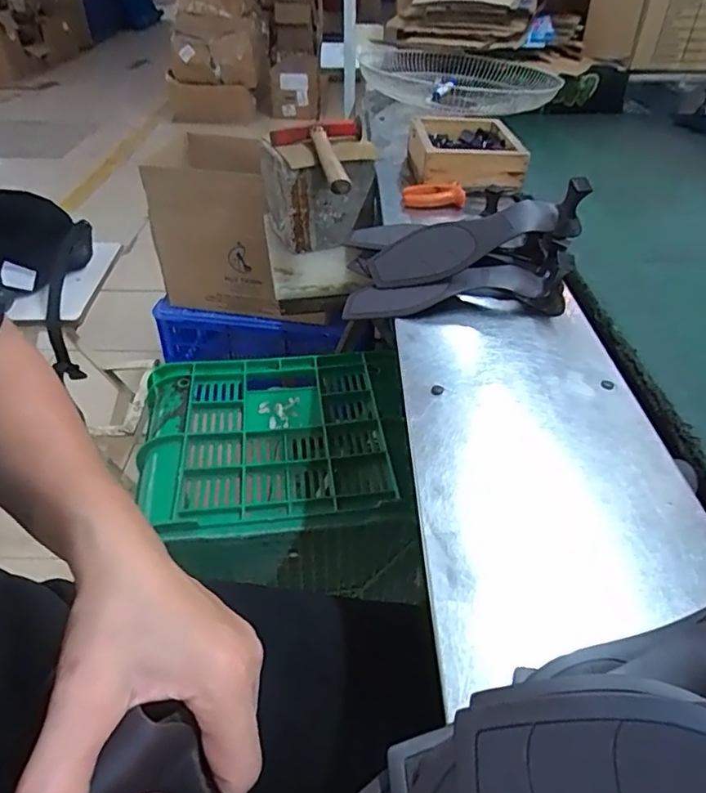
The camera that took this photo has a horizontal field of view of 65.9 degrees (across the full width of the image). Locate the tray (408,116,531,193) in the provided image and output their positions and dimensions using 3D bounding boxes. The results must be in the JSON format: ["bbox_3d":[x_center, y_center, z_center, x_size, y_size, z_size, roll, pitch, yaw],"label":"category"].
[{"bbox_3d":[0.171,-0.381,0.849,0.156,0.049,0.213,0,40,-1],"label":"tray"}]

